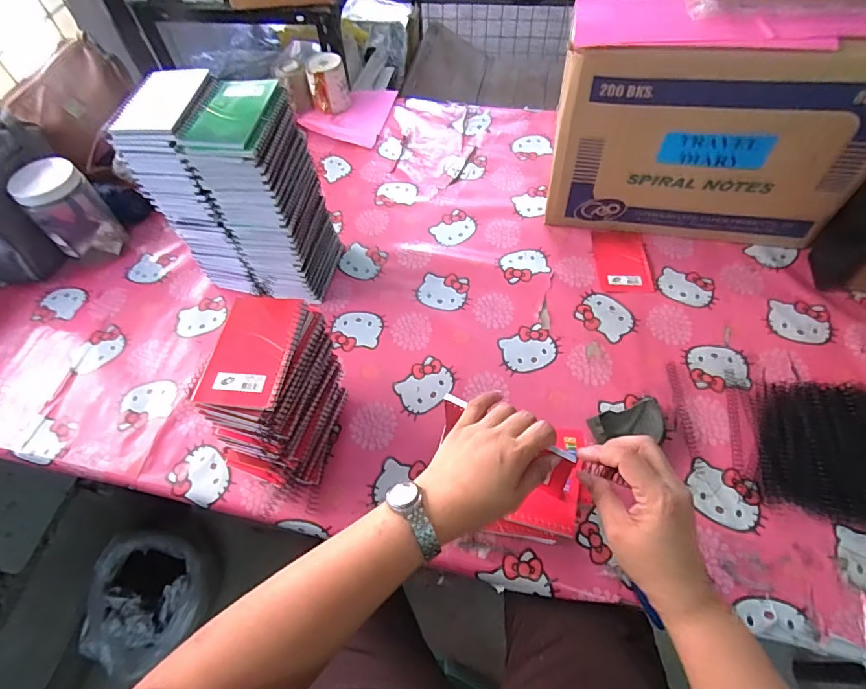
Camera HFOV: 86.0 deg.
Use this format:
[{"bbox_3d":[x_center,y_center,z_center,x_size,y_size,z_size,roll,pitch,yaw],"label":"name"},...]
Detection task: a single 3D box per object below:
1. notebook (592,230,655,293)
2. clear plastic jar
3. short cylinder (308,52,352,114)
[{"bbox_3d":[0.307,-0.137,0.754,0.083,0.007,0.129,1,57,5],"label":"notebook"},{"bbox_3d":[-0.610,-0.223,0.787,0.100,0.152,0.085,-39,63,-19],"label":"clear plastic jar"},{"bbox_3d":[-0.226,-0.571,1.017,0.076,0.093,0.081,-10,57,-3],"label":"short cylinder"}]

